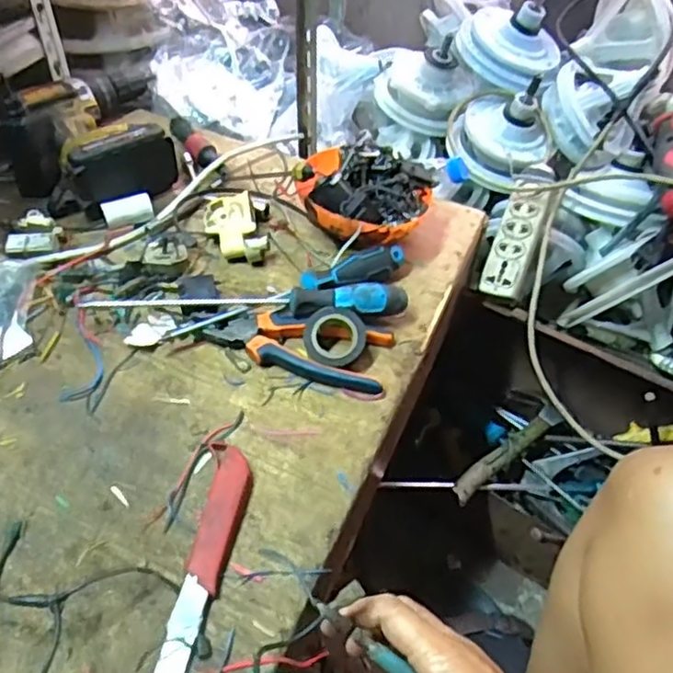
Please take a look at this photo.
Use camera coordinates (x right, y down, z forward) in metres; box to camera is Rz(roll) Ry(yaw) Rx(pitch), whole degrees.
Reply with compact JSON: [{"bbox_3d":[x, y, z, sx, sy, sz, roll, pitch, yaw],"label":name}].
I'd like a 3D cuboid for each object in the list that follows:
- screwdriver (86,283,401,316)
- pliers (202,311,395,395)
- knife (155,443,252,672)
[{"bbox_3d":[-0.089,-0.036,0.652,0.311,0.030,0.033,3,50,-2],"label":"screwdriver"},{"bbox_3d":[-0.036,0.009,0.637,0.168,0.017,0.070,11,50,5],"label":"pliers"},{"bbox_3d":[-0.095,0.165,0.506,0.034,0.019,0.192,7,50,2],"label":"knife"}]

